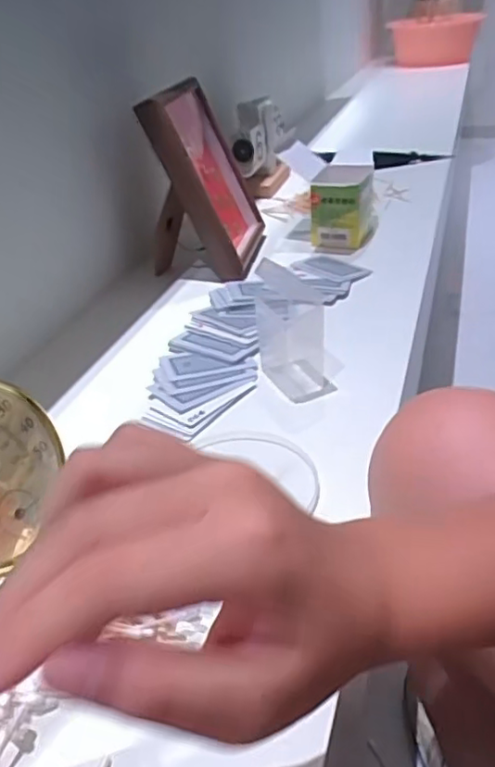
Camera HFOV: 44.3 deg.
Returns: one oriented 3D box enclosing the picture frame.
[{"bbox_3d":[-0.053,-0.259,0.770,0.134,0.206,0.175,-6,33,1],"label":"picture frame"}]

